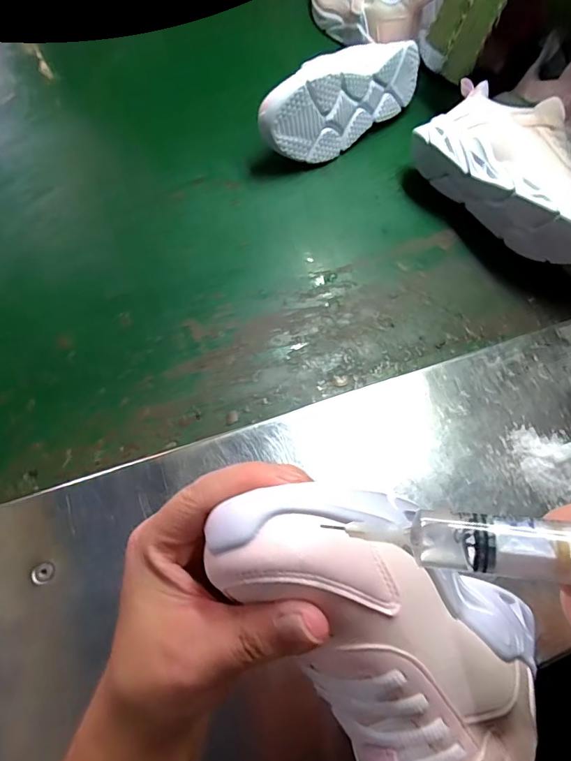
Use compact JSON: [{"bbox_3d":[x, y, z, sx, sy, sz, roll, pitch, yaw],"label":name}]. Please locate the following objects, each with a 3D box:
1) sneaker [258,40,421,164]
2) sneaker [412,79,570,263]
[{"bbox_3d":[0.058,-0.343,0.538,0.223,0.092,0.086,-38,73,-21],"label":"sneaker"},{"bbox_3d":[0.249,-0.217,0.487,0.113,0.103,0.235,-35,72,-18],"label":"sneaker"}]

